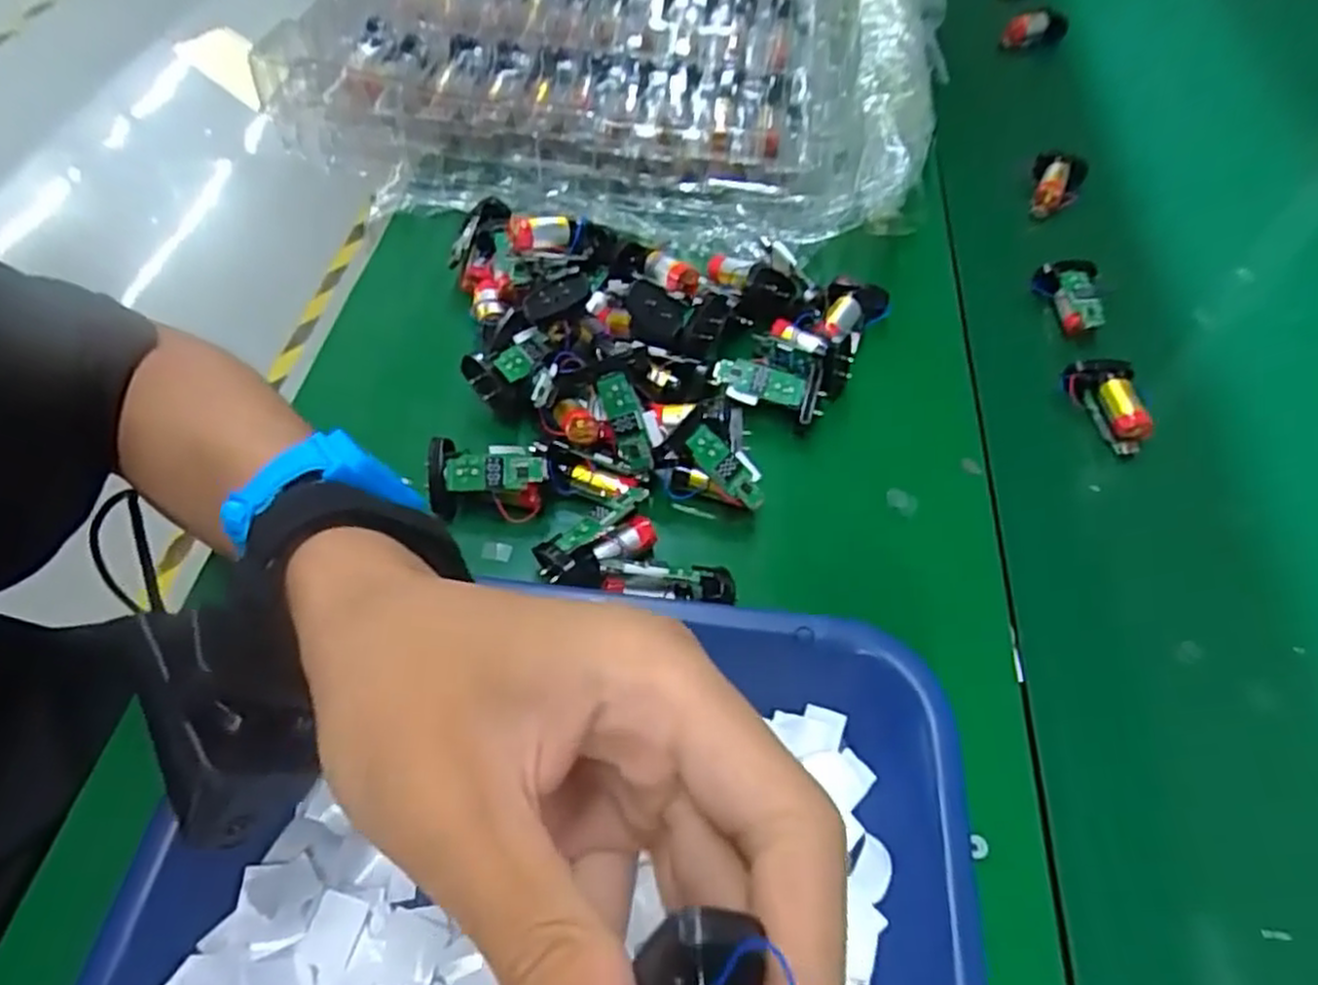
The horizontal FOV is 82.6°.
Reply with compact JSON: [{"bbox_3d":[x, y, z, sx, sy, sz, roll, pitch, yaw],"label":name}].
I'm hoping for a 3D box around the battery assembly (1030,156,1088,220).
[{"bbox_3d":[0.260,-0.204,0.494,0.031,0.026,0.043,24,59,16],"label":"battery assembly"}]

